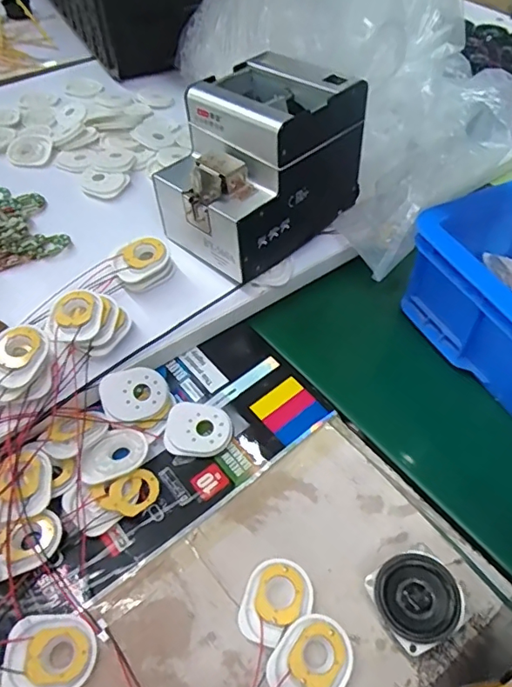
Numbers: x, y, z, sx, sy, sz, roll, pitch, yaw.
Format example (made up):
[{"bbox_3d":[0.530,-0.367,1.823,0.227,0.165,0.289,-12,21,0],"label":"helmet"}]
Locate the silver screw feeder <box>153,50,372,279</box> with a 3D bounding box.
[{"bbox_3d":[0.002,-0.186,0.522,0.134,0.139,0.177,37,61,25],"label":"silver screw feeder"}]

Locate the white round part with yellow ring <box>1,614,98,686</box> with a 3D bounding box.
[{"bbox_3d":[-0.138,0.211,0.341,0.058,0.012,0.049,1,52,1],"label":"white round part with yellow ring"}]

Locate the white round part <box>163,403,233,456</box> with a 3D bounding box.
[{"bbox_3d":[-0.051,0.076,0.451,0.058,0.015,0.046,4,52,4],"label":"white round part"}]

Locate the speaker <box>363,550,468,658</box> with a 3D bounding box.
[{"bbox_3d":[0.111,0.181,0.356,0.055,0.036,0.056,0,52,0],"label":"speaker"}]

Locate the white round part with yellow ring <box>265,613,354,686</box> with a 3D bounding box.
[{"bbox_3d":[0.038,0.212,0.336,0.048,0.009,0.056,32,59,23],"label":"white round part with yellow ring"}]

